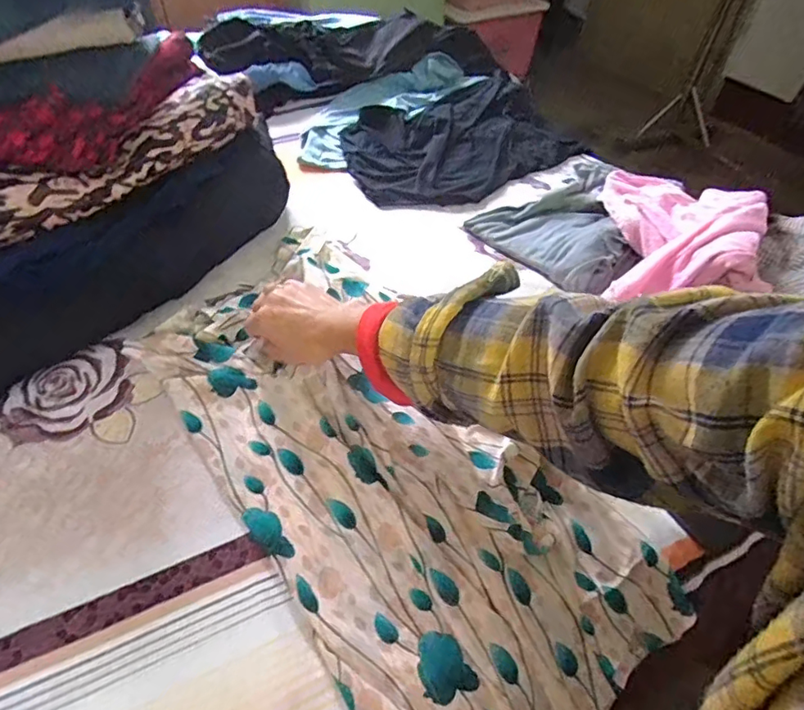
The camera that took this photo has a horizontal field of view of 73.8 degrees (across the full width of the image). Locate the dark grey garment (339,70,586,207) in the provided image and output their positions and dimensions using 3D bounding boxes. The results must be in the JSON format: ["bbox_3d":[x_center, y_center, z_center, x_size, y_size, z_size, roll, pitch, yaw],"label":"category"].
[{"bbox_3d":[0.114,-0.377,0.927,0.497,0.048,0.318,-27,54,-24],"label":"dark grey garment"}]

